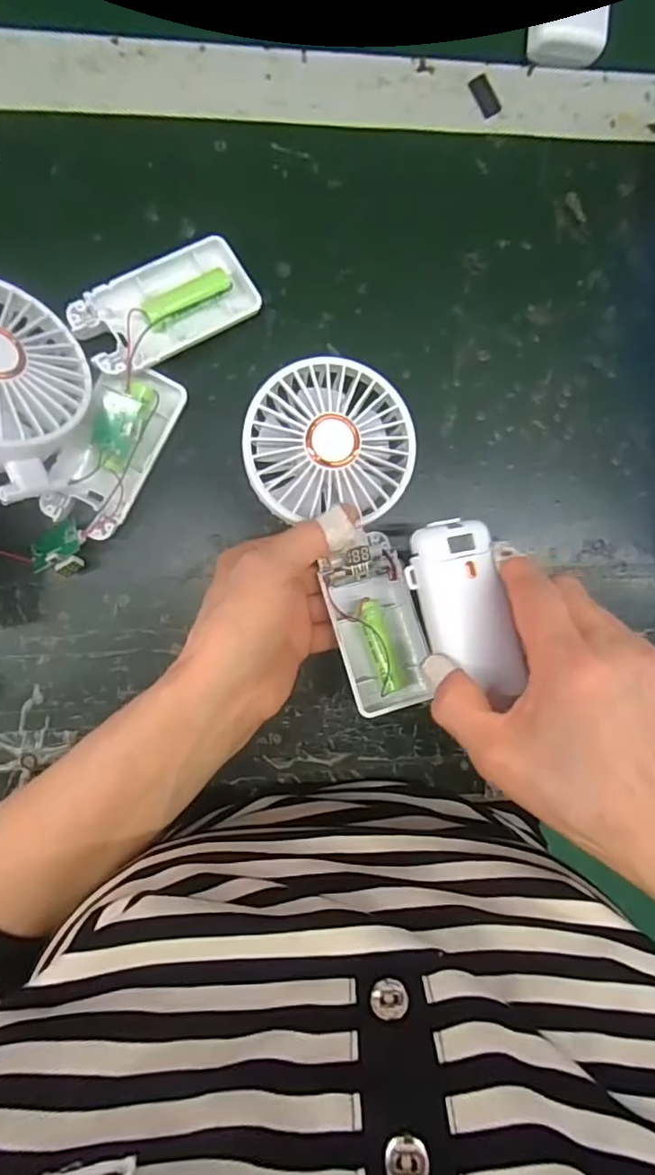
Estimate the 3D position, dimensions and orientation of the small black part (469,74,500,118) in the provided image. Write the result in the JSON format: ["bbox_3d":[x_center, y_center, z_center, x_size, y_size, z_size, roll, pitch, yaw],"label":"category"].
[{"bbox_3d":[0.091,-0.283,0.323,0.013,0.004,0.022,-32,96,-4],"label":"small black part"}]

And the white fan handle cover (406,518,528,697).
[{"bbox_3d":[0.066,0.009,0.261,0.042,0.010,0.083,-18,79,-6],"label":"white fan handle cover"}]

